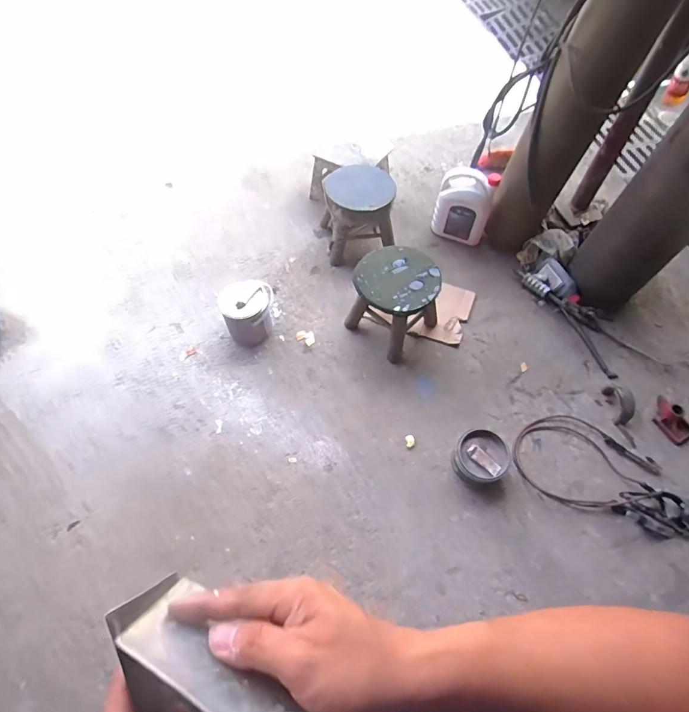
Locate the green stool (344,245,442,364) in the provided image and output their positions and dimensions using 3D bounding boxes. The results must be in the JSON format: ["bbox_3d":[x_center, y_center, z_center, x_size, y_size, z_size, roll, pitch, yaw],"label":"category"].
[{"bbox_3d":[0.168,-0.177,1.516,0.262,0.286,0.249,35,65,19],"label":"green stool"}]

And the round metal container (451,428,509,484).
[{"bbox_3d":[0.401,0.298,1.338,0.165,0.093,0.147,-27,62,-16],"label":"round metal container"}]

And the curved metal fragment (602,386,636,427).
[{"bbox_3d":[0.866,0.147,1.428,0.037,0.094,0.119,-11,59,-7],"label":"curved metal fragment"}]

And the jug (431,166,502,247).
[{"bbox_3d":[0.455,-0.575,1.754,0.210,0.294,0.102,16,59,9],"label":"jug"}]

